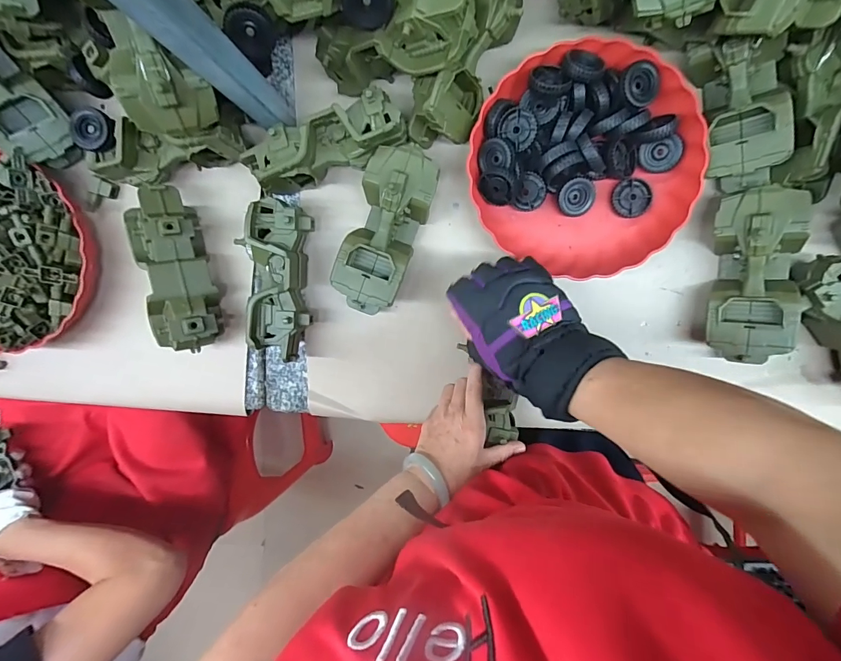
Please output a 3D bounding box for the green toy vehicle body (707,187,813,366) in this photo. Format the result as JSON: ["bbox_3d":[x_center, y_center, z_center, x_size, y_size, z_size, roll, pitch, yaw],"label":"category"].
[{"bbox_3d":[0.365,-0.057,0.442,0.084,0.069,0.186,0,97,5],"label":"green toy vehicle body"}]

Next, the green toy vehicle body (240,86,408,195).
[{"bbox_3d":[-0.107,-0.206,0.459,0.178,0.062,0.059,-21,95,7],"label":"green toy vehicle body"}]

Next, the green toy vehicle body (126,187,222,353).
[{"bbox_3d":[-0.294,-0.072,0.494,0.076,0.080,0.190,-11,96,6],"label":"green toy vehicle body"}]

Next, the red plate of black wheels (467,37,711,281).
[{"bbox_3d":[0.181,-0.182,0.456,0.234,0.056,0.239,1,97,5],"label":"red plate of black wheels"}]

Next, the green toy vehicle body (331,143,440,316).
[{"bbox_3d":[-0.039,-0.111,0.470,0.080,0.072,0.189,19,98,2],"label":"green toy vehicle body"}]

